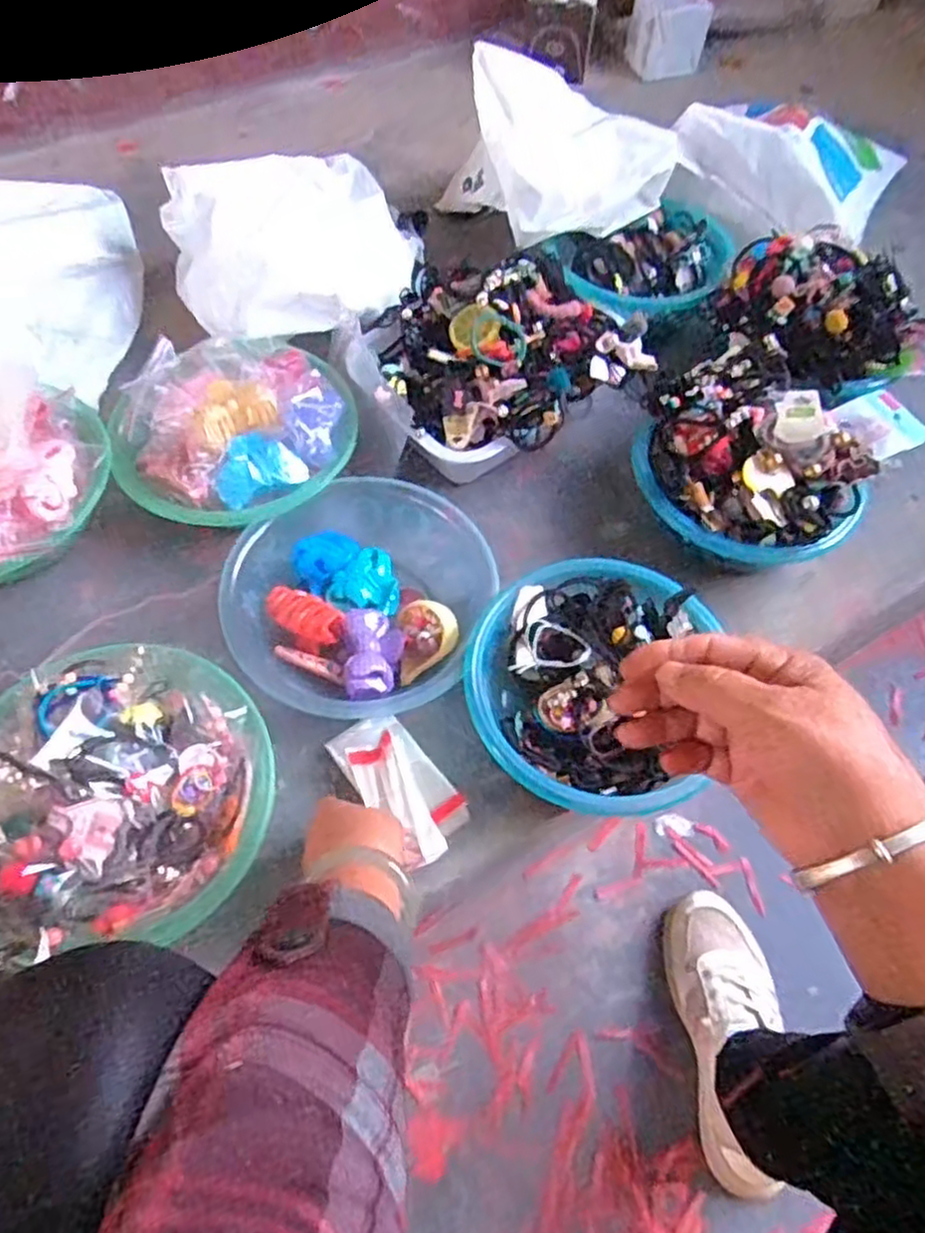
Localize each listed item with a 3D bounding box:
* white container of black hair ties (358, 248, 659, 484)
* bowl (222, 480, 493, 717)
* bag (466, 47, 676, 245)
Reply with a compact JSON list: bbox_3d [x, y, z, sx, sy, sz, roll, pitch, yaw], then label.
[{"bbox_3d":[0.044,-0.279,0.788,0.286,0.117,0.232,-30,66,-18],"label":"white container of black hair ties"},{"bbox_3d":[-0.096,-0.015,0.691,0.221,0.081,0.230,1,60,-2],"label":"bowl"},{"bbox_3d":[0.128,-0.551,0.874,0.245,0.127,0.170,13,61,5],"label":"bag"}]

